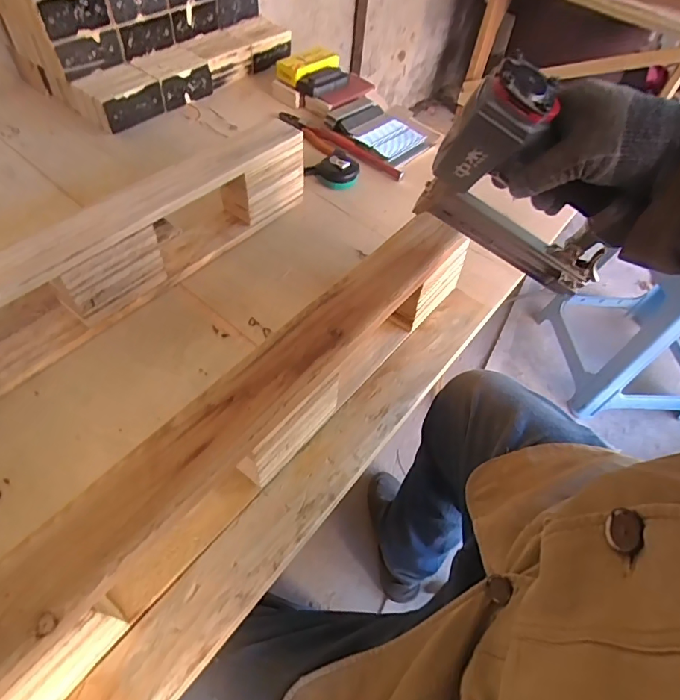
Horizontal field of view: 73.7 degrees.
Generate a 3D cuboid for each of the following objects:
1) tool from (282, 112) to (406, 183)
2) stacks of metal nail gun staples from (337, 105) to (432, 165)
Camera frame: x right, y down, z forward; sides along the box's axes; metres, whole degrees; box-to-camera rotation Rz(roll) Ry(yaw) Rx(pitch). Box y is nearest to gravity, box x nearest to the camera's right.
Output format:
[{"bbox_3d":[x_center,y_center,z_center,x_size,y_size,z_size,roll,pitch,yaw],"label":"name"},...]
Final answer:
[{"bbox_3d":[-0.002,-0.376,0.825,0.259,0.024,0.048,32,57,17],"label":"tool"},{"bbox_3d":[0.087,-0.409,0.857,0.150,0.018,0.119,42,66,9],"label":"stacks of metal nail gun staples"}]

